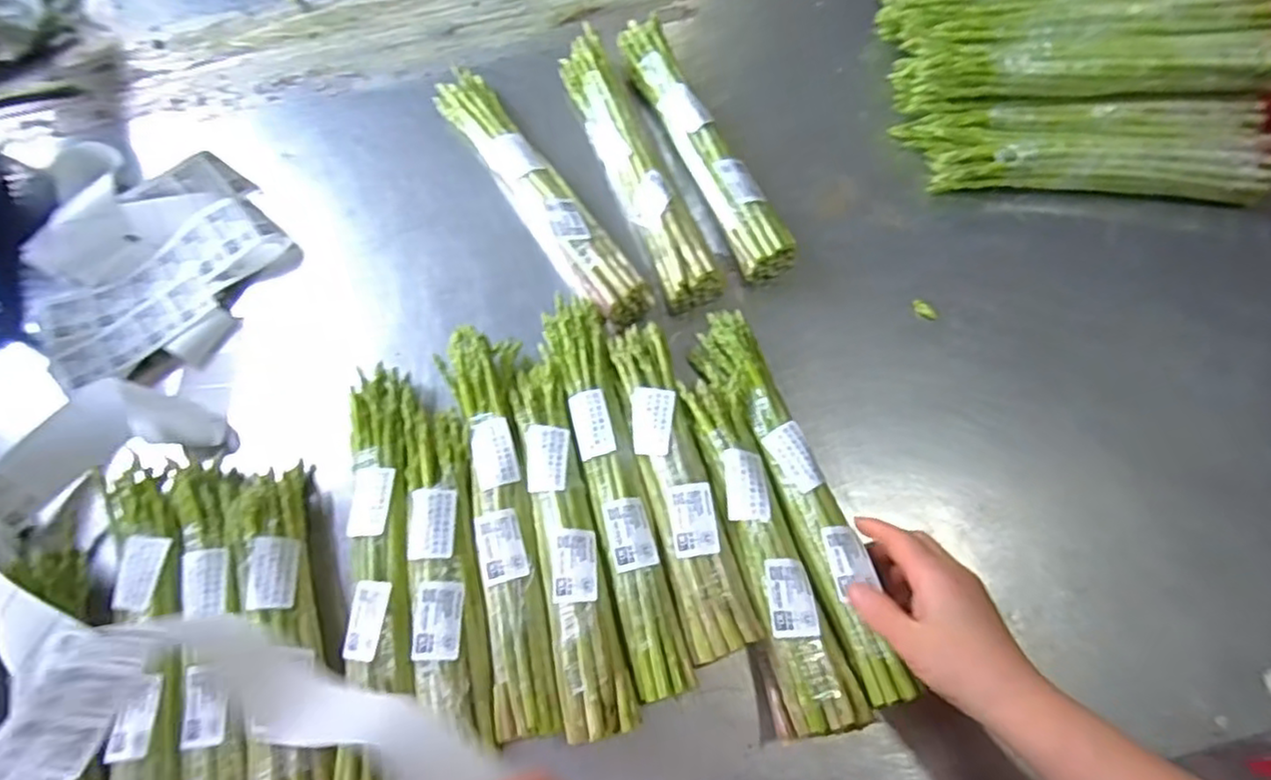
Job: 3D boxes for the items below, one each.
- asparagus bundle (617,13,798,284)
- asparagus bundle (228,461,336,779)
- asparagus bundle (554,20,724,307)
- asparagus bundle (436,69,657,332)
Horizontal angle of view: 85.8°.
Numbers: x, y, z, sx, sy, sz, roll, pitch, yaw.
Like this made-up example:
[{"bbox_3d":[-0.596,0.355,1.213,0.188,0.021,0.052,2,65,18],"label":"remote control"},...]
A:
[{"bbox_3d":[0.058,-0.228,0.616,0.054,0.042,0.297,-22,70,-6],"label":"asparagus bundle"},{"bbox_3d":[-0.245,0.173,0.474,0.056,0.045,0.244,-19,70,-5],"label":"asparagus bundle"},{"bbox_3d":[-0.002,-0.203,0.611,0.055,0.043,0.292,-21,70,-5],"label":"asparagus bundle"},{"bbox_3d":[-0.087,-0.176,0.605,0.055,0.049,0.301,-32,71,-9],"label":"asparagus bundle"}]

